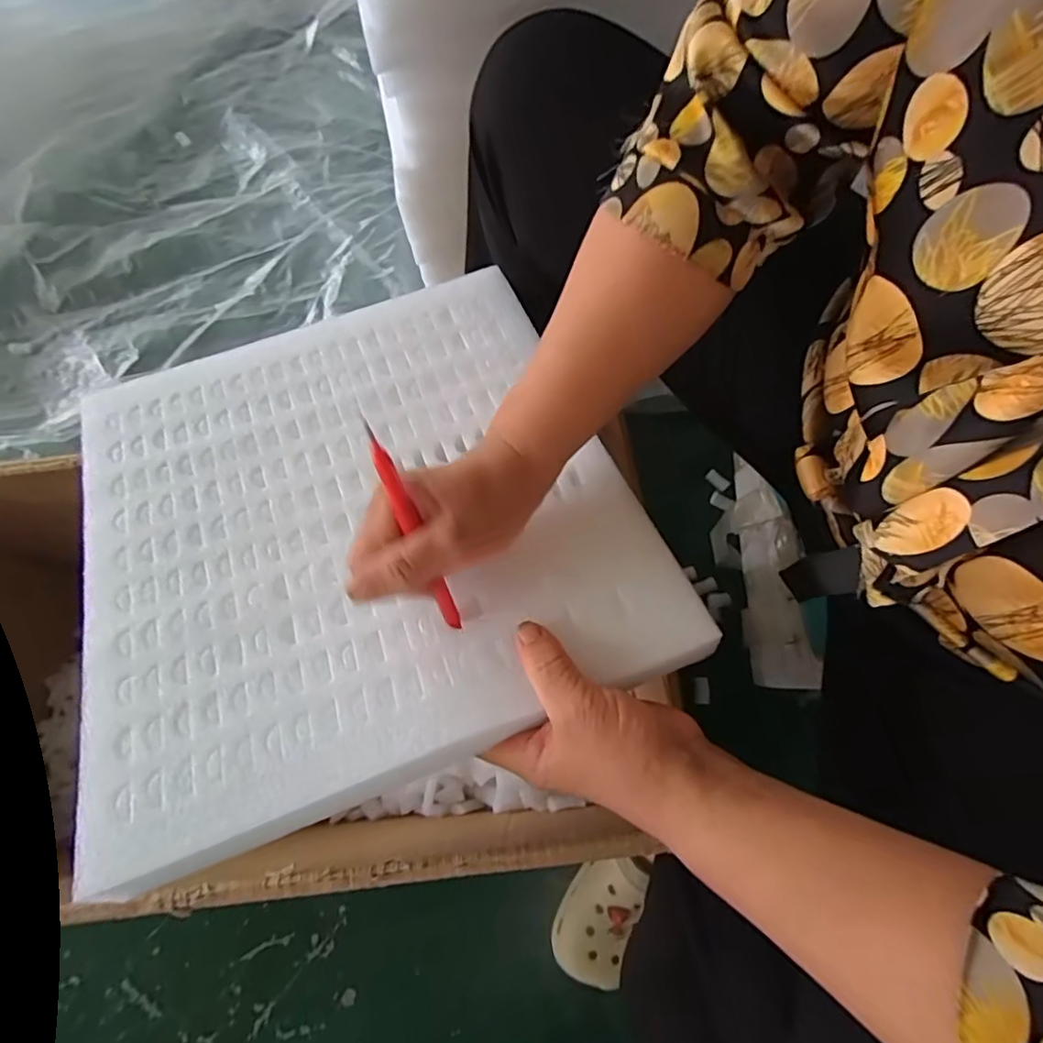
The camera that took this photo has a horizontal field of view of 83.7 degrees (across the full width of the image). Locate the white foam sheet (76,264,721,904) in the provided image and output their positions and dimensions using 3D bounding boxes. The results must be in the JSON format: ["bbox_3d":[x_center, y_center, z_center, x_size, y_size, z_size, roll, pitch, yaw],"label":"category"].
[{"bbox_3d":[-0.110,-0.013,0.373,0.327,0.019,0.345,-21,61,-7],"label":"white foam sheet"}]

